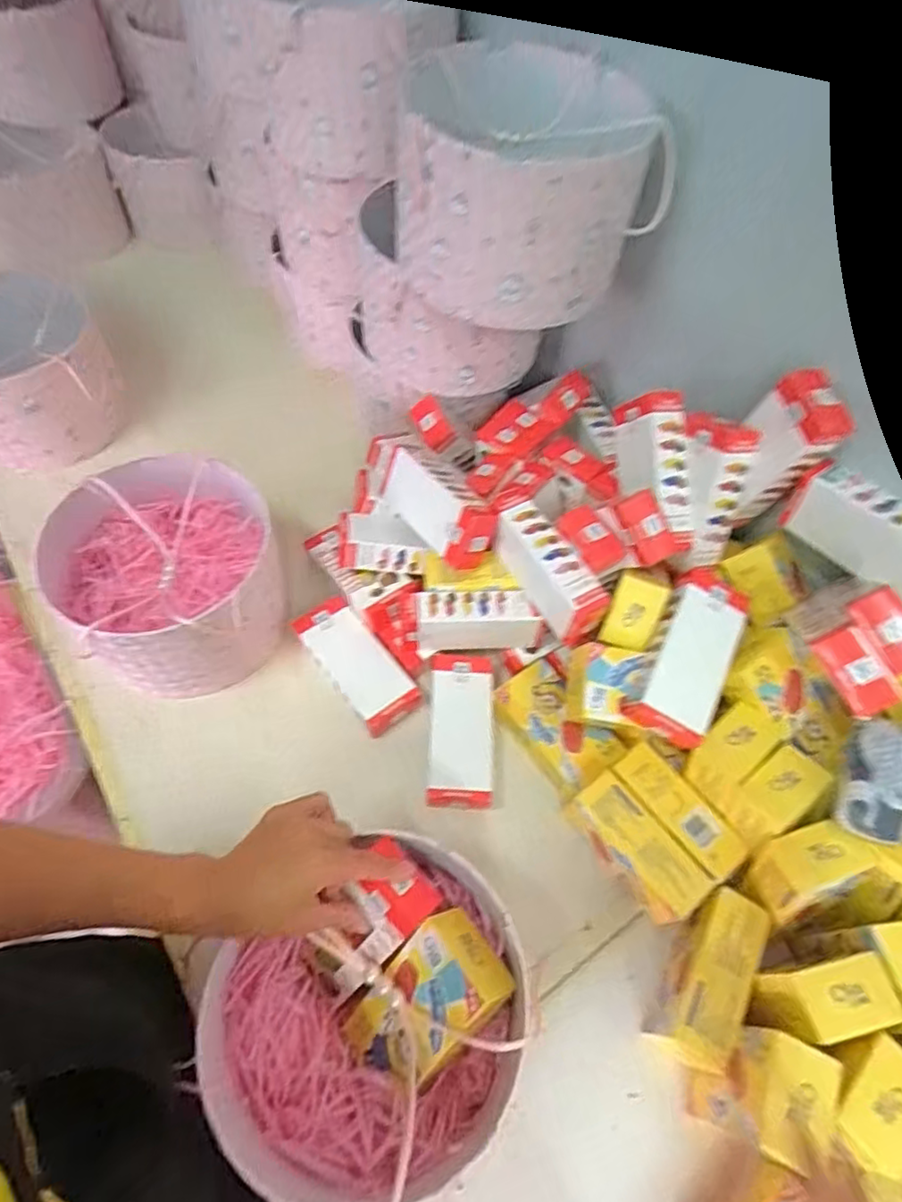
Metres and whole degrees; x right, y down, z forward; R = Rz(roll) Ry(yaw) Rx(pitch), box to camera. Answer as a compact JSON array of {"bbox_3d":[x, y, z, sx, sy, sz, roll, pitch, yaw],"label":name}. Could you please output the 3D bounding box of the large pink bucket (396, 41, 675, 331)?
[{"bbox_3d":[0.065,-0.379,0.586,0.221,0.142,0.217,2,58,-3],"label":"large pink bucket"}]

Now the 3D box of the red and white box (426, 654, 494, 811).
[{"bbox_3d":[0.012,0.135,0.664,0.066,0.034,0.157,3,58,-3],"label":"red and white box"}]

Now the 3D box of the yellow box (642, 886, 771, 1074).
[{"bbox_3d":[0.217,0.318,0.537,0.050,0.064,0.127,29,60,13],"label":"yellow box"}]

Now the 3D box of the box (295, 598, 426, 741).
[{"bbox_3d":[-0.104,0.067,0.689,0.065,0.028,0.157,-31,65,-21],"label":"box"}]

